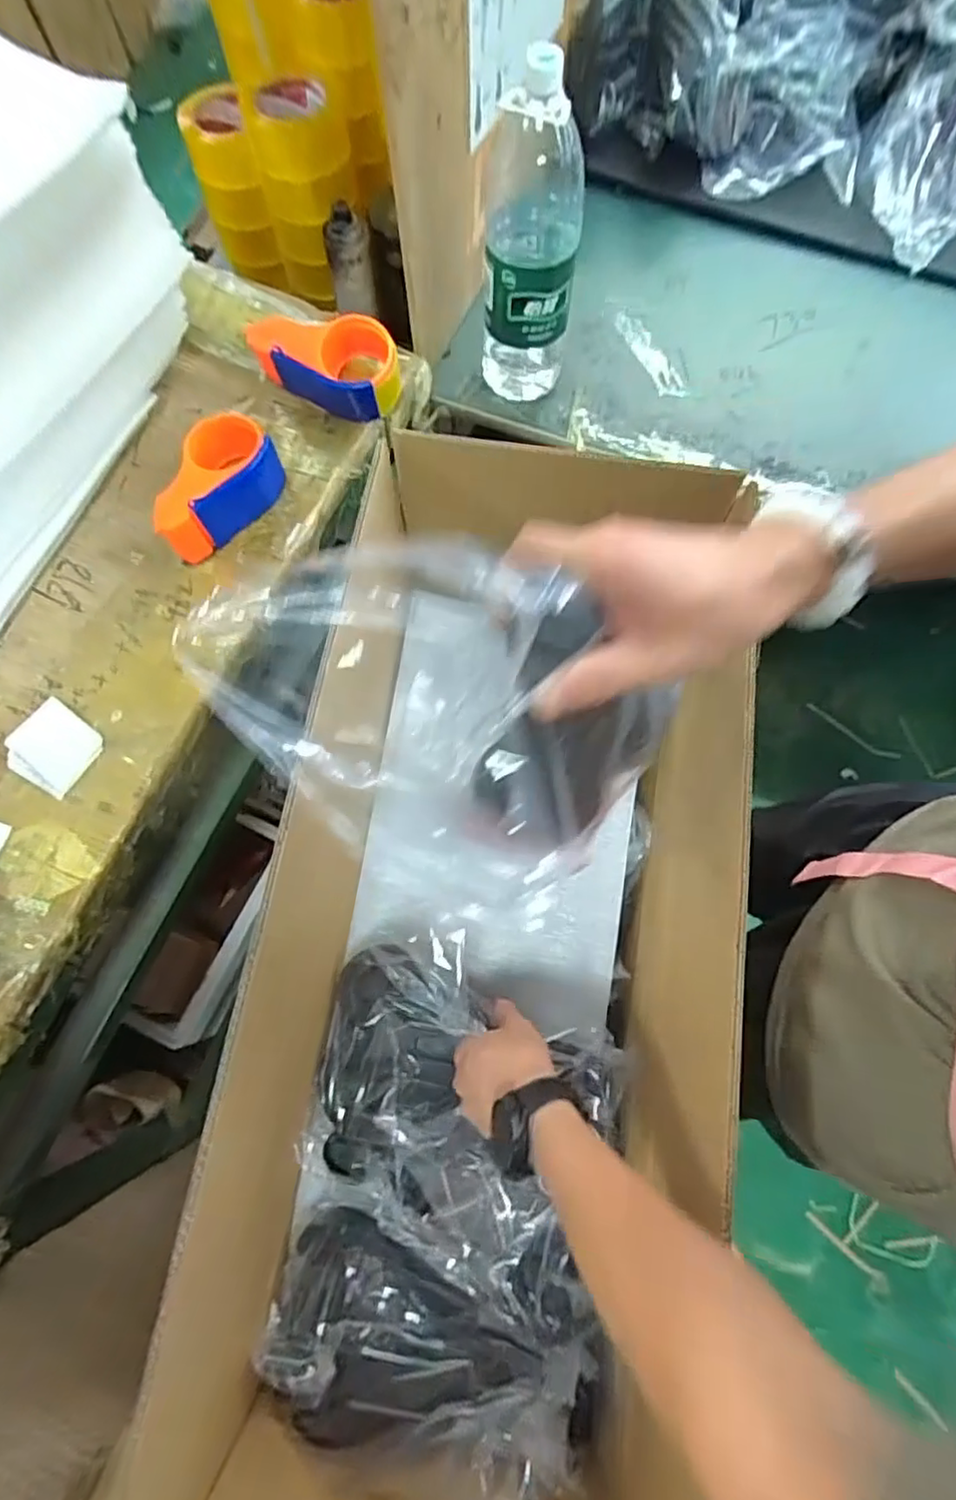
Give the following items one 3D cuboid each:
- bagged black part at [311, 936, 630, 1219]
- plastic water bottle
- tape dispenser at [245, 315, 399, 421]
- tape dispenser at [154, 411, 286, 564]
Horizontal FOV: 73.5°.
[{"bbox_3d":[-0.006,0.295,0.581,0.279,0.090,0.205,10,74,3],"label":"bagged black part"},{"bbox_3d":[0.059,-0.566,0.731,0.105,0.329,0.112,4,73,2],"label":"plastic water bottle"},{"bbox_3d":[-0.168,-0.431,0.717,0.151,0.078,0.082,17,74,5],"label":"tape dispenser"},{"bbox_3d":[-0.276,-0.276,0.673,0.082,0.063,0.157,32,76,9],"label":"tape dispenser"}]

